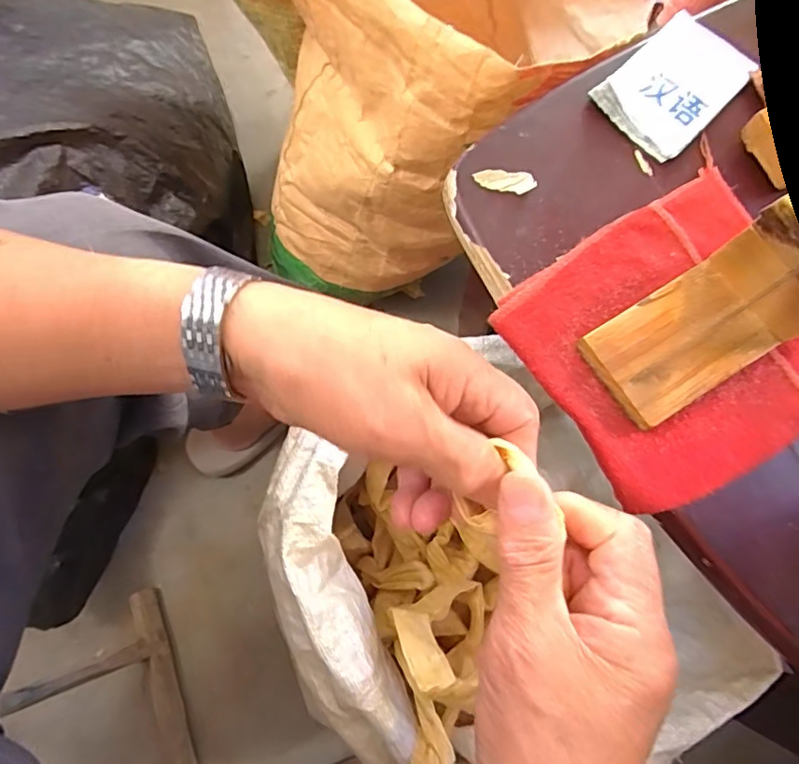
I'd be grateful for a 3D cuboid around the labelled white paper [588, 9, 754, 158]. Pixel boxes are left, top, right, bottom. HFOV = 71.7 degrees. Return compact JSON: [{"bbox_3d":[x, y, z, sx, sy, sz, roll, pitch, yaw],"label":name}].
[{"bbox_3d":[0.179,-0.193,0.358,0.094,0.012,0.065,-44,78,-9],"label":"labelled white paper"}]

